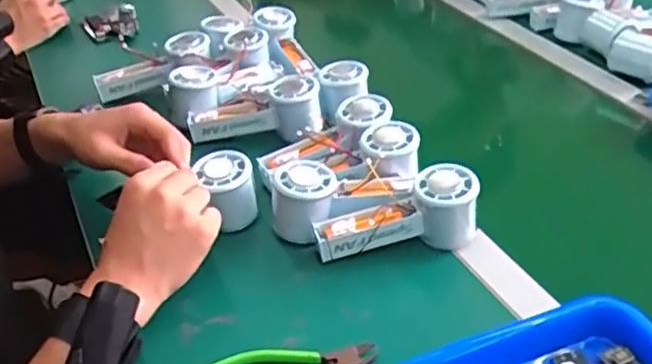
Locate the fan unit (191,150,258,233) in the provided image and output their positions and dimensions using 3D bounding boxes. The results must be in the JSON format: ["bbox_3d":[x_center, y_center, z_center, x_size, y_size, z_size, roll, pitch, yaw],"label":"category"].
[{"bbox_3d":[-0.094,0.007,0.641,0.049,0.062,0.053,0,36,0],"label":"fan unit"}]

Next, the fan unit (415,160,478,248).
[{"bbox_3d":[0.111,0.022,0.618,0.056,0.064,0.056,5,37,8],"label":"fan unit"}]

